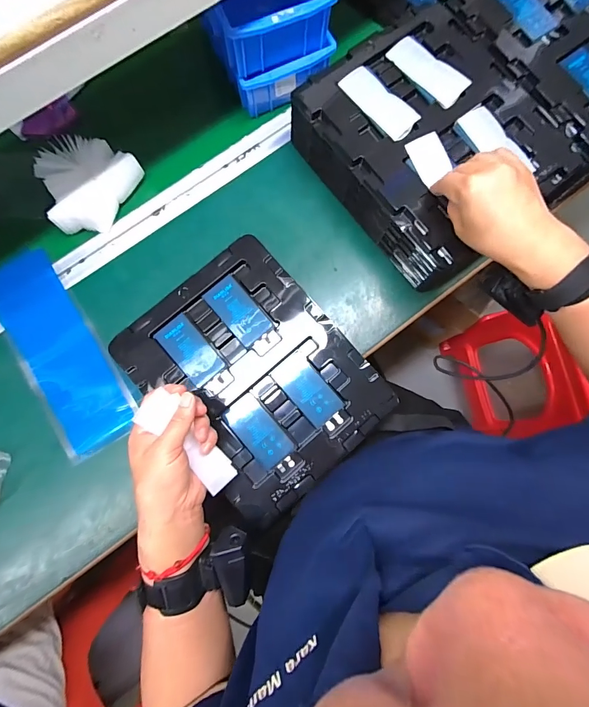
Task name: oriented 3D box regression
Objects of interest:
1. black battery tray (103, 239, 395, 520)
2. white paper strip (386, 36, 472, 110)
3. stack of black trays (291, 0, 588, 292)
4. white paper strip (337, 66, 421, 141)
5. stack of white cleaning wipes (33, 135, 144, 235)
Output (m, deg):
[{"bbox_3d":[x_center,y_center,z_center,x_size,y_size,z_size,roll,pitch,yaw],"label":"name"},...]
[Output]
[{"bbox_3d":[-0.046,0.024,0.439,0.217,0.029,0.272,-41,82,-6],"label":"black battery tray"},{"bbox_3d":[0.158,-0.335,0.439,0.042,0.008,0.100,-43,83,-7],"label":"white paper strip"},{"bbox_3d":[0.171,-0.255,0.458,0.231,0.076,0.270,-37,82,-6],"label":"stack of black trays"},{"bbox_3d":[0.098,-0.293,0.433,0.041,0.007,0.101,-39,82,-6],"label":"white paper strip"},{"bbox_3d":[-0.270,-0.216,0.473,0.096,0.043,0.123,33,82,6],"label":"stack of white cleaning wipes"}]

